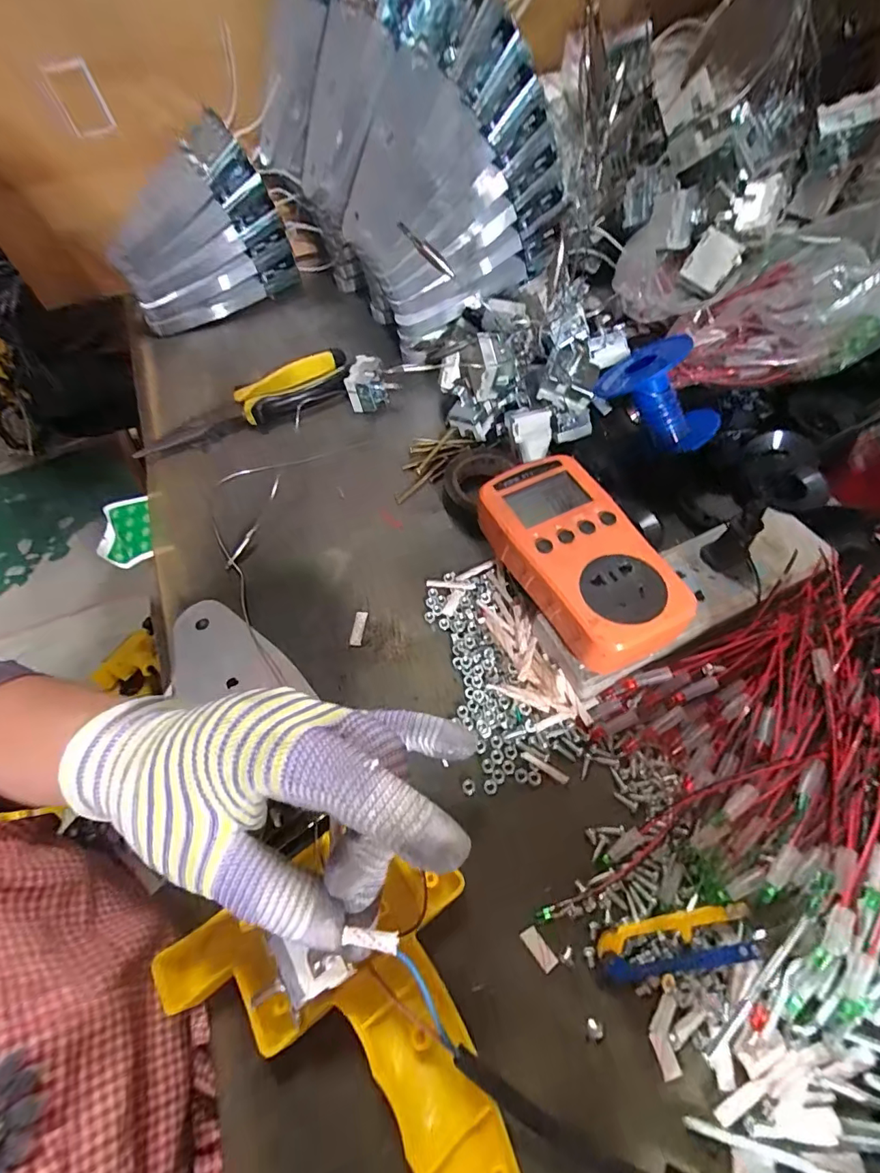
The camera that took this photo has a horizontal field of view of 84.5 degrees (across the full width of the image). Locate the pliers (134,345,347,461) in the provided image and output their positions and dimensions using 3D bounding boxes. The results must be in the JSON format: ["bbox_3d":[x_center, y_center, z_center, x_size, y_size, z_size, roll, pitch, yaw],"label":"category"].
[{"bbox_3d":[-0.165,-0.155,0.415,0.186,0.026,0.045,-24,62,-11],"label":"pliers"}]

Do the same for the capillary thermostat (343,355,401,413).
[{"bbox_3d":[-0.060,-0.173,0.419,0.042,0.034,0.039,-15,60,-6],"label":"capillary thermostat"}]

